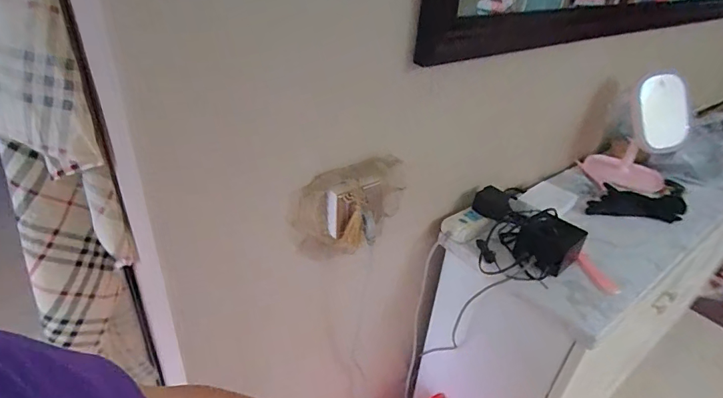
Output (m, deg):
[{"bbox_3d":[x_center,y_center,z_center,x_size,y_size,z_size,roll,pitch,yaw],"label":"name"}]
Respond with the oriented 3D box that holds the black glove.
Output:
[{"bbox_3d":[0.615,0.005,0.979,0.212,0.034,0.089,5,32,3],"label":"black glove"}]

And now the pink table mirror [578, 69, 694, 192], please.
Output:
[{"bbox_3d":[0.702,-0.158,1.090,0.192,0.295,0.099,20,35,25],"label":"pink table mirror"}]

